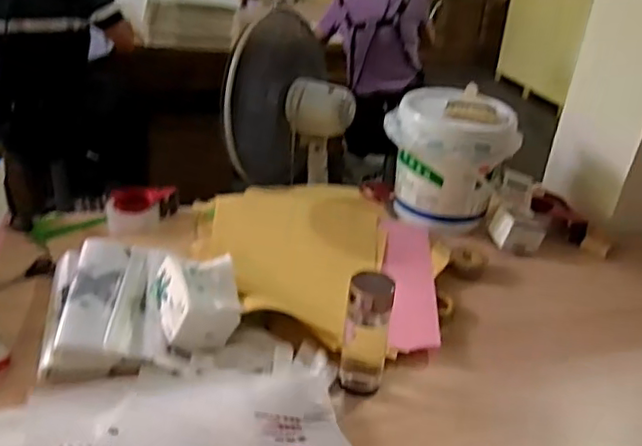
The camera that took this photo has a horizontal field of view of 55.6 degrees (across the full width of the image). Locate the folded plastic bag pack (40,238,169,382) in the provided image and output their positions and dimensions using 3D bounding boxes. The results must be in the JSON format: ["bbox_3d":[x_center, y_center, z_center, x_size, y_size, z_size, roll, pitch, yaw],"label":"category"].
[{"bbox_3d":[-0.346,0.126,0.982,0.171,0.067,0.299,-3,31,-14],"label":"folded plastic bag pack"}]

